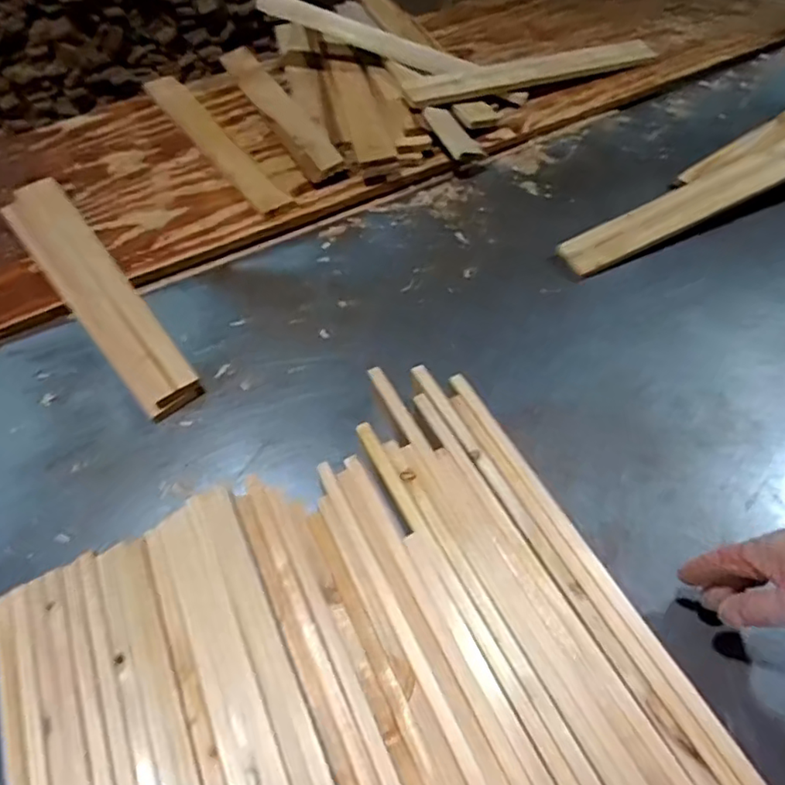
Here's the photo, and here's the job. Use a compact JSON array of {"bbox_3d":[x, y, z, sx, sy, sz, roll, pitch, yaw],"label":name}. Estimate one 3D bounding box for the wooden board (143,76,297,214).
[{"bbox_3d":[-0.324,-0.456,1.064,0.067,0.023,0.520,-30,59,-18],"label":"wooden board"}]

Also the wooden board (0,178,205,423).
[{"bbox_3d":[-0.410,-0.152,0.825,0.101,0.026,0.469,-32,65,-23],"label":"wooden board"}]

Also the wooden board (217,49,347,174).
[{"bbox_3d":[-0.228,-0.555,1.127,0.062,0.020,0.541,-30,53,-5],"label":"wooden board"}]

